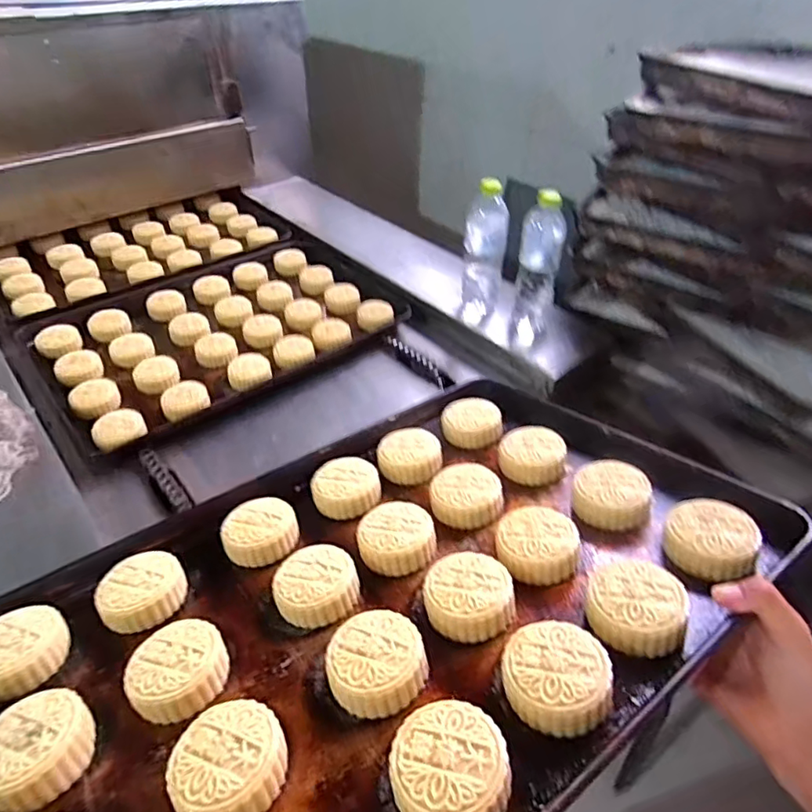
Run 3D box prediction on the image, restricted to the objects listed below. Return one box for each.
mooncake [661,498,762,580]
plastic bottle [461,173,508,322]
[{"bbox_3d":[0.243,0.106,0.442,0.065,0.026,0.065,-7,35,5],"label":"mooncake"},{"bbox_3d":[0.133,-0.260,0.939,0.065,0.243,0.077,7,46,10],"label":"plastic bottle"}]

